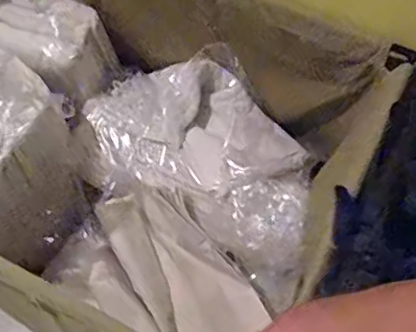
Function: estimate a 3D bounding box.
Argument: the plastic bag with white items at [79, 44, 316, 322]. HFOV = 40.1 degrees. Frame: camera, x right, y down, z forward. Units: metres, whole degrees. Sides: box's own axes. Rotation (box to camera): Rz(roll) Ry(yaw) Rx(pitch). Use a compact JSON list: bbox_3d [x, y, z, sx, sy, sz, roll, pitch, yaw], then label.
[{"bbox_3d":[0.009,-0.028,1.118,0.515,0.156,0.316,31,69,15],"label":"plastic bag with white items"}]

